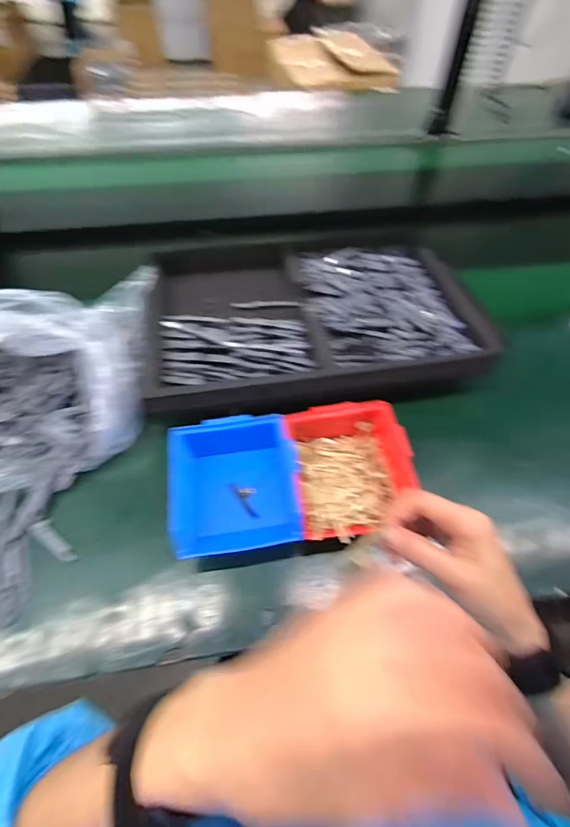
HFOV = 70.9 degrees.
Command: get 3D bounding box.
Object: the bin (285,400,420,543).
[{"bbox_3d":[0.071,0.062,0.449,0.125,0.071,0.151,-8,56,-7],"label":"bin"}]

